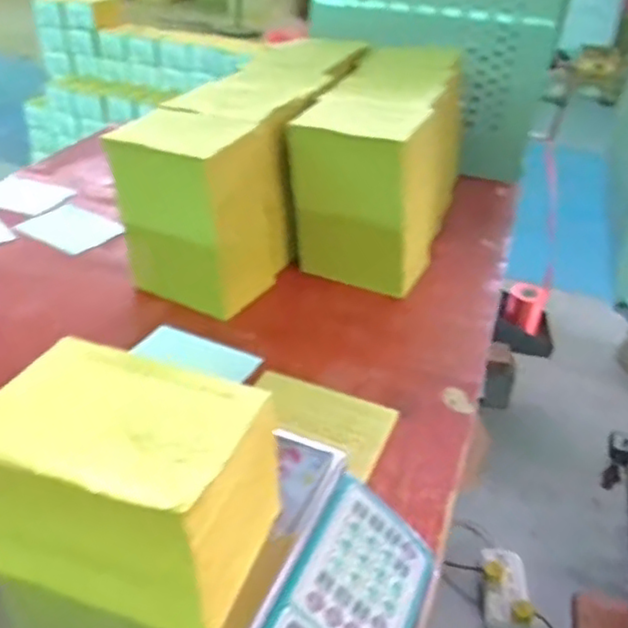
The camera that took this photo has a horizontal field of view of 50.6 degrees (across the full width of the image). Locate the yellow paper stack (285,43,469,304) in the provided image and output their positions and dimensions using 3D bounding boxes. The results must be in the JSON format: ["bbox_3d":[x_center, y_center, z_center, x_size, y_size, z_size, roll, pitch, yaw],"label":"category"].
[{"bbox_3d":[0.106,-0.223,1.015,0.188,0.268,0.344,14,35,14],"label":"yellow paper stack"}]

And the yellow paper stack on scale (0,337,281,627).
[{"bbox_3d":[-0.121,0.108,0.440,0.166,0.106,0.119,14,35,13],"label":"yellow paper stack on scale"}]

